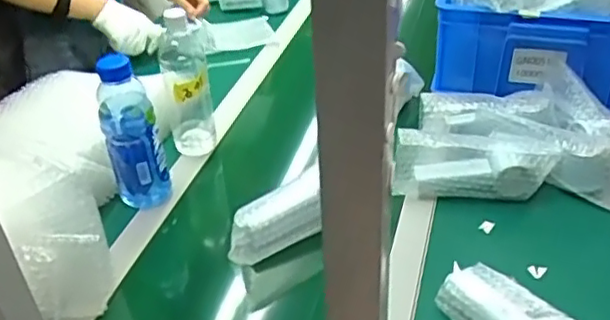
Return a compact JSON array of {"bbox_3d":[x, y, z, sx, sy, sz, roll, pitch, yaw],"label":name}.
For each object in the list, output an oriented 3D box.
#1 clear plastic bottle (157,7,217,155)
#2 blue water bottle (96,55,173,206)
[{"bbox_3d":[-0.173,-0.107,0.918,0.068,0.215,0.057,-9,36,-9],"label":"clear plastic bottle"},{"bbox_3d":[-0.228,-0.035,0.833,0.071,0.207,0.064,-15,38,-17],"label":"blue water bottle"}]

